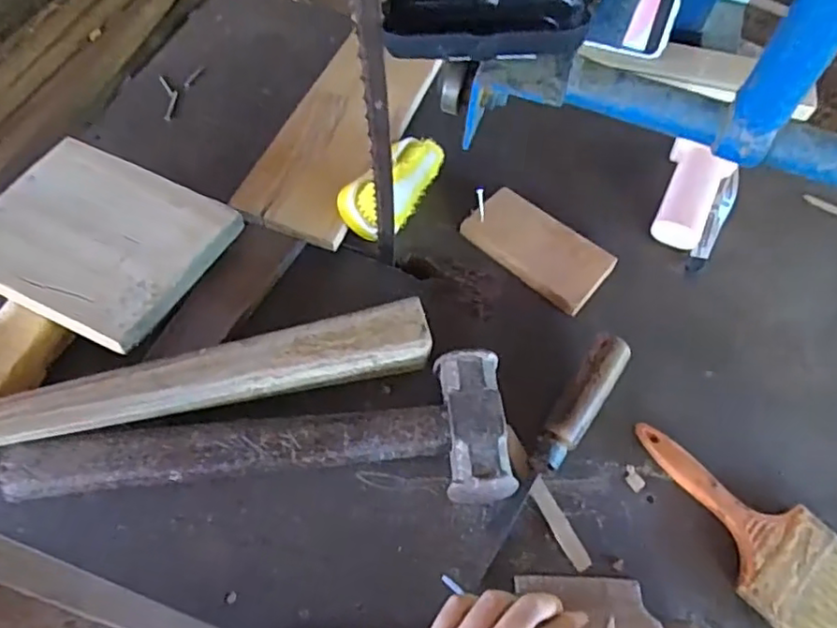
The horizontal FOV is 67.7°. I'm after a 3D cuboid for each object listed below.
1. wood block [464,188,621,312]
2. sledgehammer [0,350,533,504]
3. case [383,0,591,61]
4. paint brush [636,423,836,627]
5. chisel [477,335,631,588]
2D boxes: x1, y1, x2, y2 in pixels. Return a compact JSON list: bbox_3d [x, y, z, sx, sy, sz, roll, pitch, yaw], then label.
[{"bbox_3d":[0.111,-0.062,0.580,0.130,0.016,0.072,37,64,17],"label":"wood block"},{"bbox_3d":[-0.100,0.087,0.472,0.360,0.051,0.107,2,59,-3],"label":"sledgehammer"},{"bbox_3d":[0.037,-0.166,0.349,0.110,0.028,0.057,-2,59,-5],"label":"case"},{"bbox_3d":[0.242,0.159,0.473,0.092,0.022,0.186,-39,69,-23],"label":"paint brush"},{"bbox_3d":[0.105,0.104,0.479,0.030,0.031,0.215,30,62,14],"label":"chisel"}]

